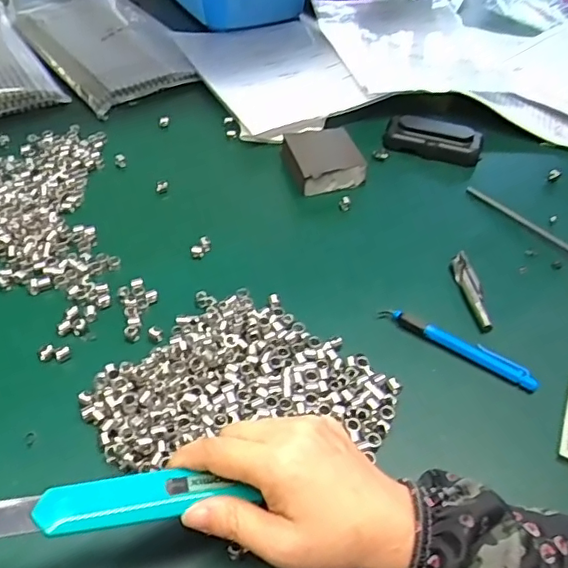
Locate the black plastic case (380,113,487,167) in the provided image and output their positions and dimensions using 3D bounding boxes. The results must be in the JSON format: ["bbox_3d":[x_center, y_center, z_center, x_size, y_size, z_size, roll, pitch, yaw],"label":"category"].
[{"bbox_3d":[0.167,-0.164,0.626,0.103,0.026,0.043,8,46,5],"label":"black plastic case"}]

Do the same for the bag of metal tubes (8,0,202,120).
[{"bbox_3d":[-0.251,-0.338,0.765,0.169,0.027,0.331,-25,53,-24],"label":"bag of metal tubes"}]

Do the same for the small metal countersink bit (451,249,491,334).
[{"bbox_3d":[0.158,0.003,0.477,0.013,0.013,0.087,0,46,-3],"label":"small metal countersink bit"}]

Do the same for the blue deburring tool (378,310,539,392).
[{"bbox_3d":[0.133,0.045,0.432,0.122,0.012,0.009,28,51,23],"label":"blue deburring tool"}]

